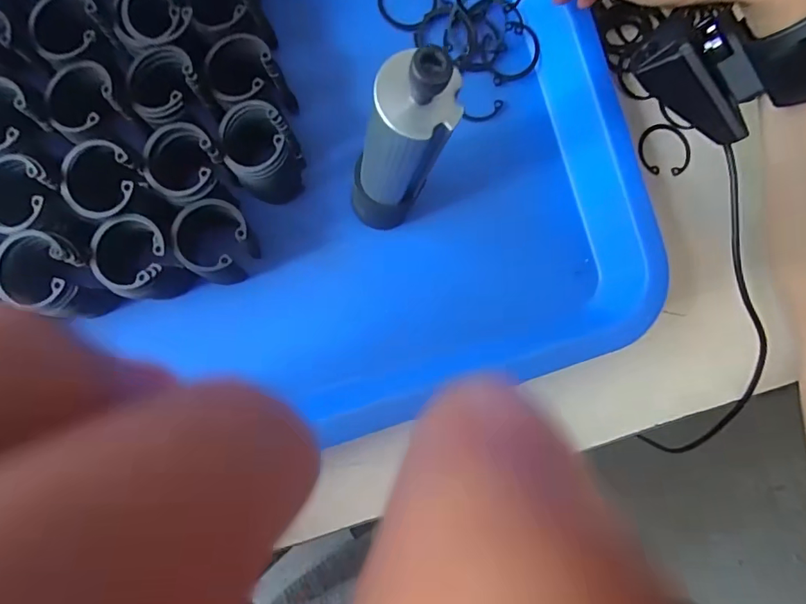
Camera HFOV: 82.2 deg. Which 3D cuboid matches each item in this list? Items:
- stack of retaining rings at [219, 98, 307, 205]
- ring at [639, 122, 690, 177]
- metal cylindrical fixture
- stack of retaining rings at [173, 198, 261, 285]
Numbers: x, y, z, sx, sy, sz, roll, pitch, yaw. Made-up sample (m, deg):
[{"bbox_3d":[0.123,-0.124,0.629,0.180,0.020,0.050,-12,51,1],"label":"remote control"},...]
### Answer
[{"bbox_3d":[-0.074,-0.078,0.244,0.036,0.043,0.043,-35,91,-9],"label":"stack of retaining rings"},{"bbox_3d":[0.171,-0.099,0.303,0.033,0.004,0.035,0,90,-3],"label":"ring"},{"bbox_3d":[-0.003,-0.061,0.205,0.030,0.142,0.027,25,83,-5],"label":"metal cylindrical fixture"},{"bbox_3d":[-0.096,-0.030,0.242,0.032,0.037,0.039,-17,88,-9],"label":"stack of retaining rings"}]

